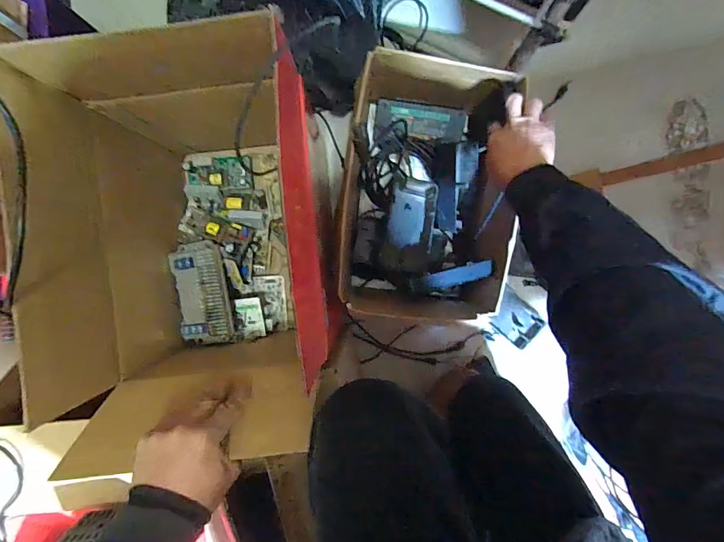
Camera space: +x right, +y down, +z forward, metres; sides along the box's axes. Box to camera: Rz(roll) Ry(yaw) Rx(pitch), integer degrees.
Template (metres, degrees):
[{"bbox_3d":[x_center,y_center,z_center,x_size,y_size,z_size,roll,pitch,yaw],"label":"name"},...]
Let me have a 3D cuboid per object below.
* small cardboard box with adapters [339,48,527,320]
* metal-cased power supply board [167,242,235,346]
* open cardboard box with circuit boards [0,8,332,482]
[{"bbox_3d":[0.106,-0.142,0.648,0.249,0.172,0.366,5,93,0],"label":"small cardboard box with adapters"},{"bbox_3d":[-0.276,0.039,0.648,0.100,0.043,0.179,-6,93,0],"label":"metal-cased power supply board"},{"bbox_3d":[-0.215,-0.051,0.545,0.269,0.371,0.434,-4,93,0],"label":"open cardboard box with circuit boards"}]

